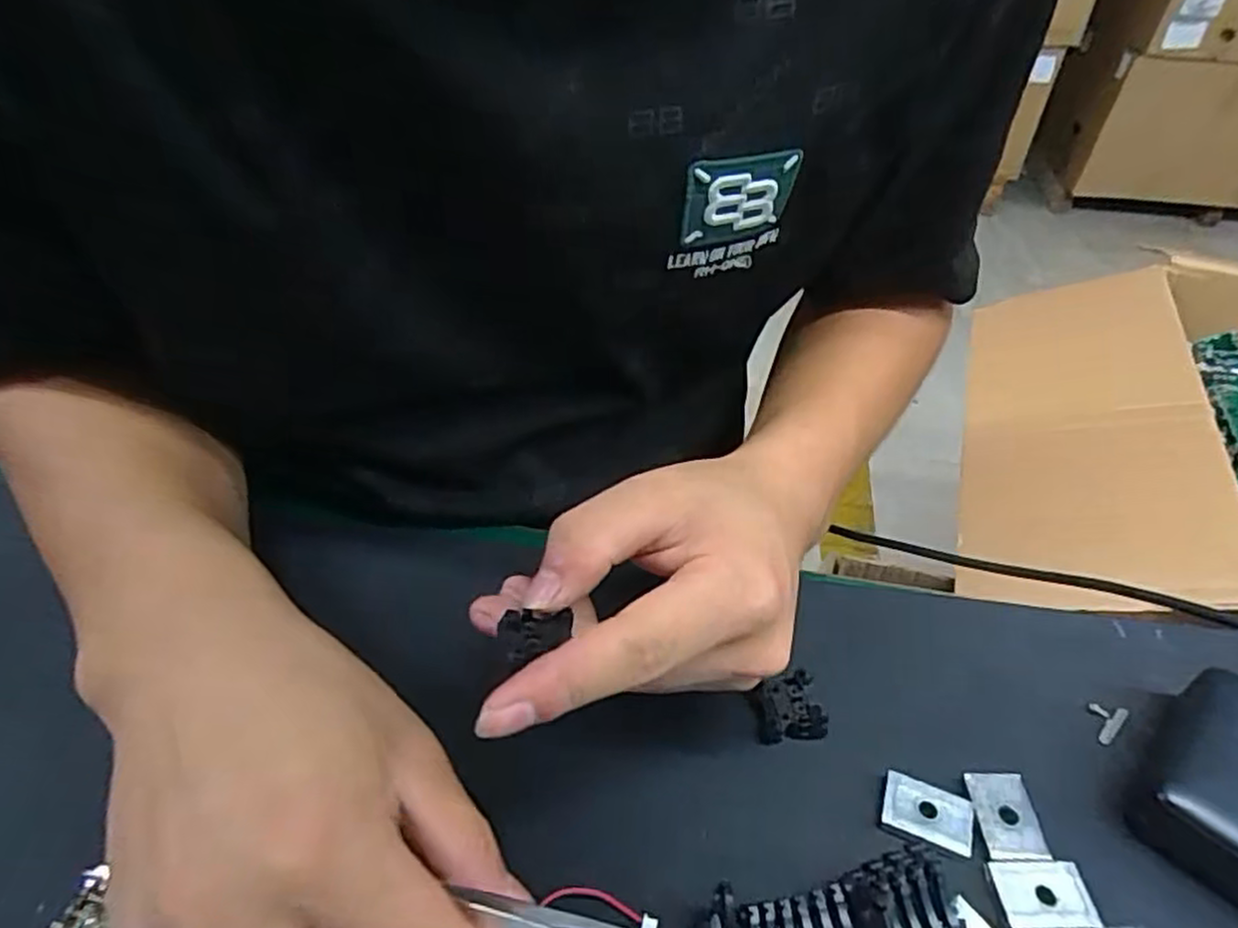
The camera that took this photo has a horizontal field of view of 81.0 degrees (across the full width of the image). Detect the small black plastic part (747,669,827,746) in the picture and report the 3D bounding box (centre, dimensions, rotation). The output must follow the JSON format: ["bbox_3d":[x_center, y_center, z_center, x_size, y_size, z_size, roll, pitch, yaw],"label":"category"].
[{"bbox_3d":[0.062,0.091,0.268,0.022,0.014,0.022,-3,43,-7],"label":"small black plastic part"}]

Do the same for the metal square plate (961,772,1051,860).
[{"bbox_3d":[0.130,0.117,0.243,0.020,0.004,0.028,3,43,0],"label":"metal square plate"}]

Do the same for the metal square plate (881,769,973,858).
[{"bbox_3d":[0.104,0.116,0.242,0.028,0.004,0.019,17,45,14],"label":"metal square plate"}]

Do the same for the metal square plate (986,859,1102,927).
[{"bbox_3d":[0.132,0.134,0.227,0.028,0.004,0.019,3,43,-1],"label":"metal square plate"}]

